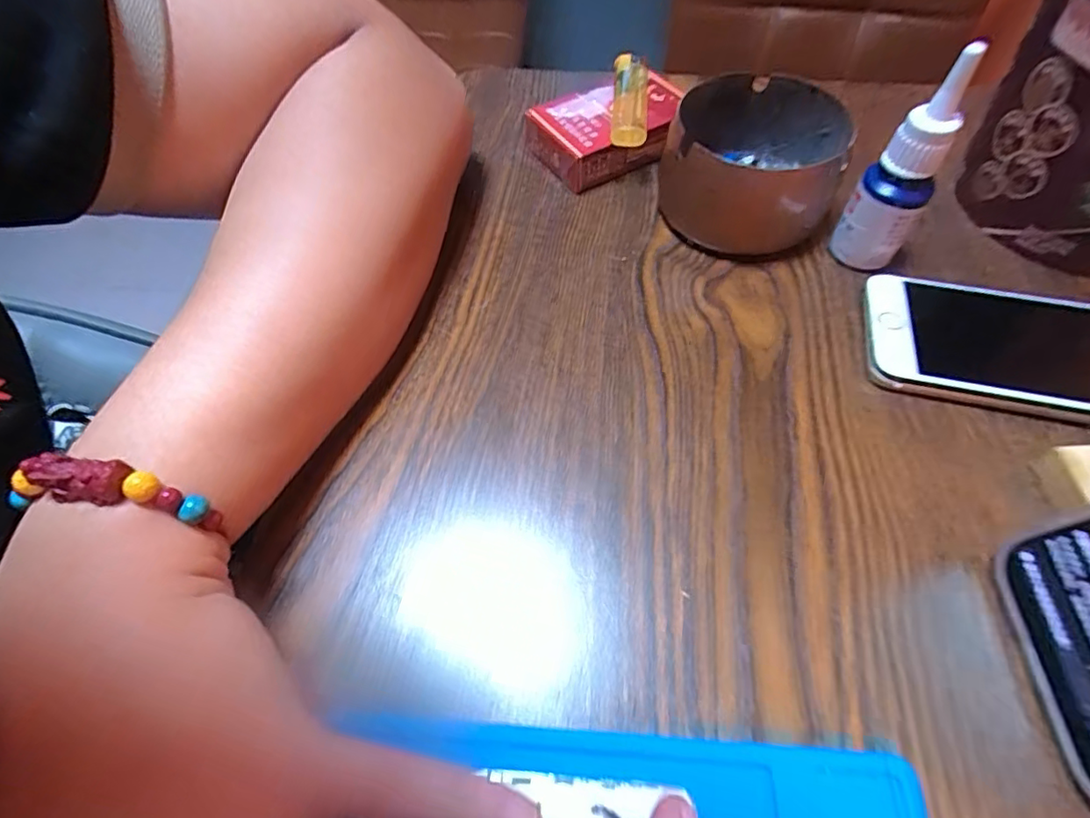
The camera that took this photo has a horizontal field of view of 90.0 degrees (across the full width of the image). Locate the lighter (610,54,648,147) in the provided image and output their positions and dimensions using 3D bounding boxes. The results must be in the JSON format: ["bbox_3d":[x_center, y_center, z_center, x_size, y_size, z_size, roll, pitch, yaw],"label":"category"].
[{"bbox_3d":[0.049,-0.178,0.310,0.020,0.015,0.083,3,58,4],"label":"lighter"}]

